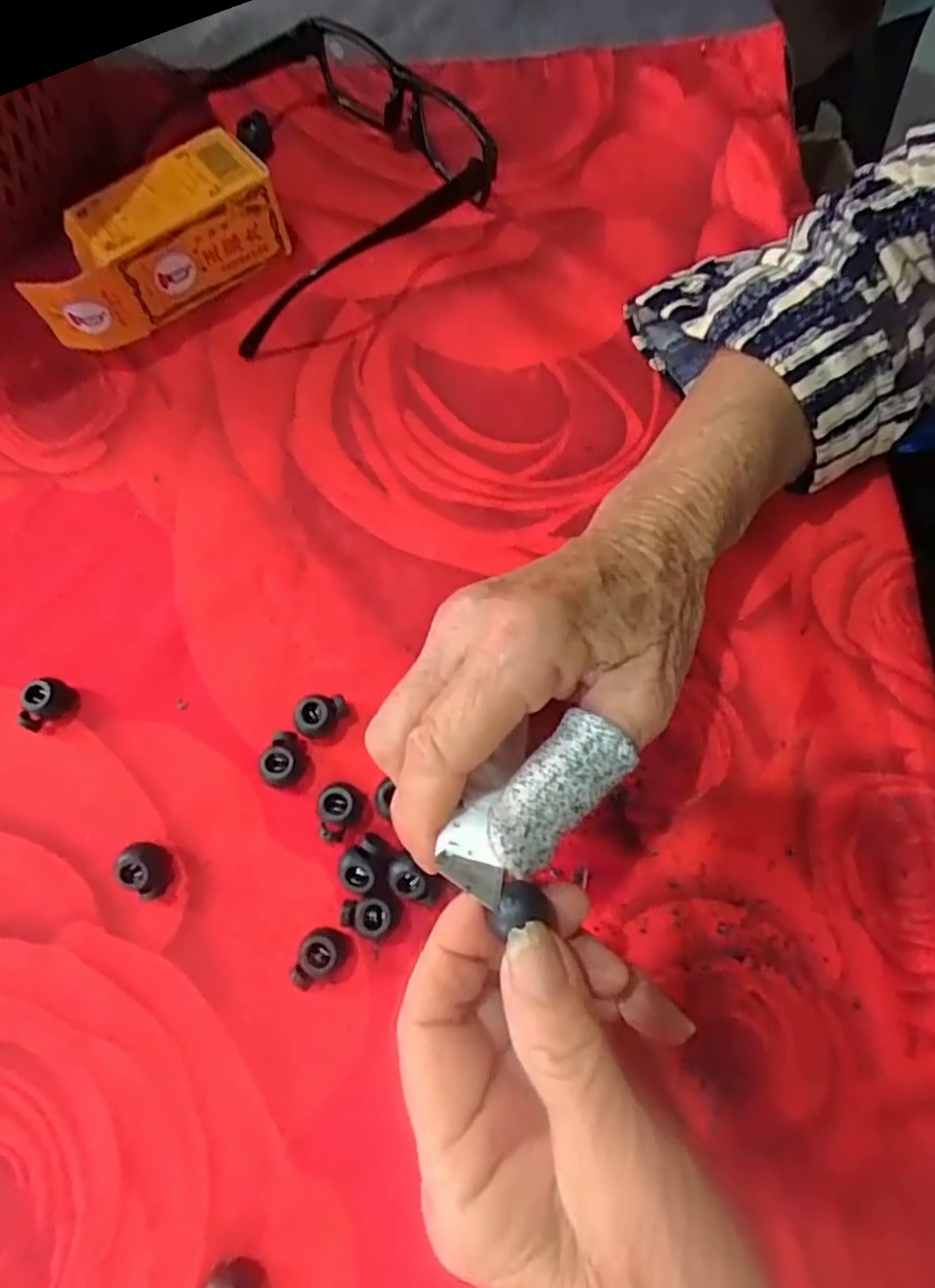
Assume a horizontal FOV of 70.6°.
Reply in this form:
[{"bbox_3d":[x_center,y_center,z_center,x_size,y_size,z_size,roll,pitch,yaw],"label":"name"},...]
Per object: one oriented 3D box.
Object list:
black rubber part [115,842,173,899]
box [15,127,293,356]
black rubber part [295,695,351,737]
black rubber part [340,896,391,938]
[{"bbox_3d":[-0.110,0.077,0.225,0.016,0.012,0.015,24,73,9],"label":"black rubber part"},{"bbox_3d":[-0.139,-0.175,0.291,0.110,0.040,0.038,-34,74,-10],"label":"box"},{"bbox_3d":[-0.053,0.025,0.238,0.019,0.011,0.014,-39,74,-12],"label":"black rubber part"},{"bbox_3d":[-0.034,0.091,0.221,0.017,0.009,0.011,11,71,5],"label":"black rubber part"}]

